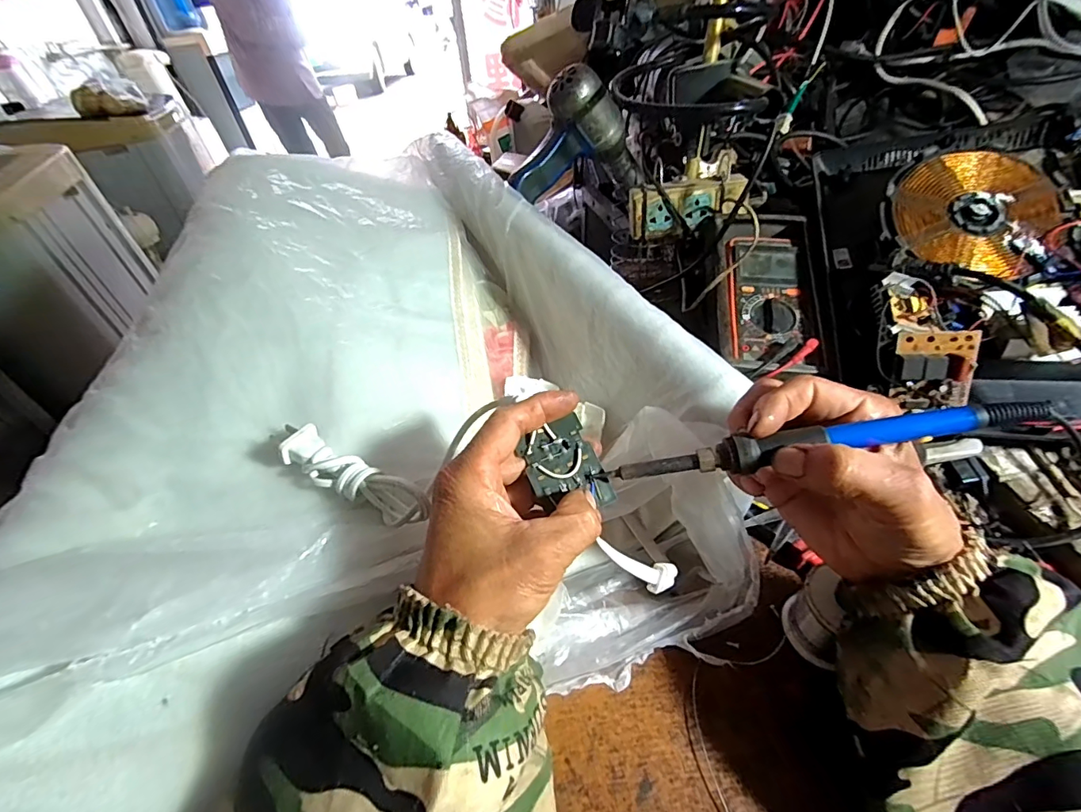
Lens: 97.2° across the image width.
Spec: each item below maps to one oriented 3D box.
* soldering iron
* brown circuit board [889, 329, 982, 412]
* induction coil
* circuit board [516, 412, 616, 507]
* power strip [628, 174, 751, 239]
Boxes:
[{"bbox_3d":[0.137,0.019,0.246,0.210,0.015,0.016,-11,43,9],"label":"soldering iron"},{"bbox_3d":[0.335,-0.027,0.406,0.057,0.067,0.028,1,33,23],"label":"brown circuit board"},{"bbox_3d":[0.419,-0.189,0.461,0.136,0.014,0.133,-2,76,8],"label":"induction coil"},{"bbox_3d":[0.015,0.036,0.276,0.038,0.004,0.053,-24,78,-7],"label":"circuit board"},{"bbox_3d":[0.170,-0.237,0.554,0.132,0.060,0.027,-11,42,12],"label":"power strip"}]

